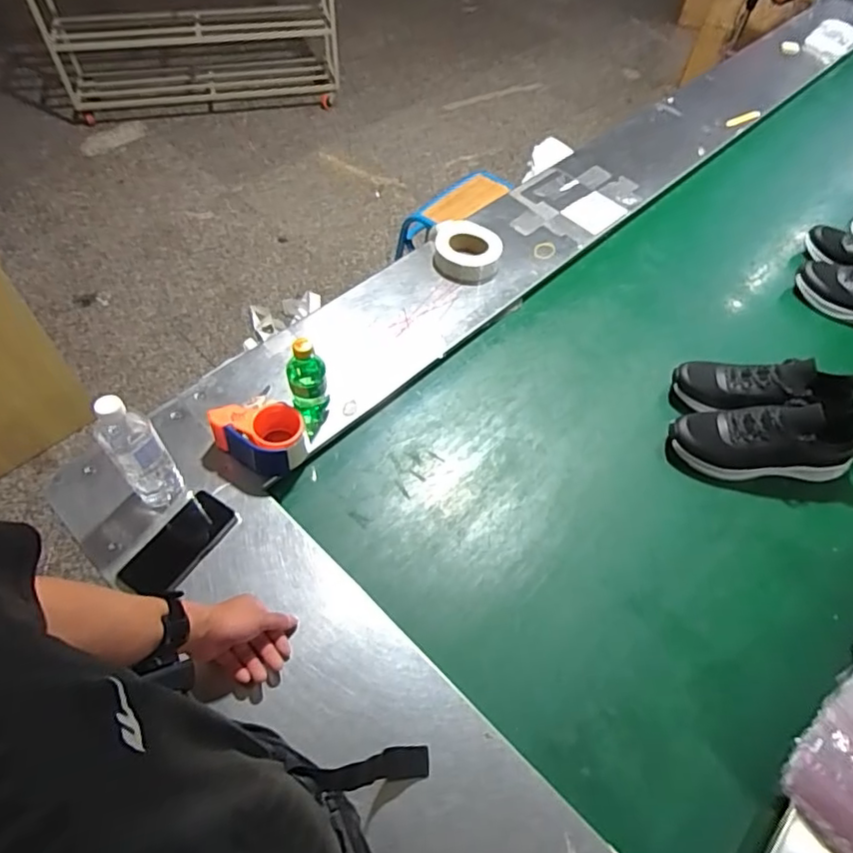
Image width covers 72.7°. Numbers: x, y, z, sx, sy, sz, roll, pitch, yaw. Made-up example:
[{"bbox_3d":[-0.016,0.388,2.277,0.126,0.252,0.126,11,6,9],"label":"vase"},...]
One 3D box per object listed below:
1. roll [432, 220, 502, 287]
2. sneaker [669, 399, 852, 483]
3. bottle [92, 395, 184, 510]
[{"bbox_3d":[0.085,-0.365,1.213,0.134,0.056,0.151,5,55,1],"label":"roll"},{"bbox_3d":[0.564,0.025,0.961,0.299,0.110,0.114,1,55,12],"label":"sneaker"},{"bbox_3d":[-0.402,0.036,0.808,0.066,0.222,0.061,-37,64,-24],"label":"bottle"}]

